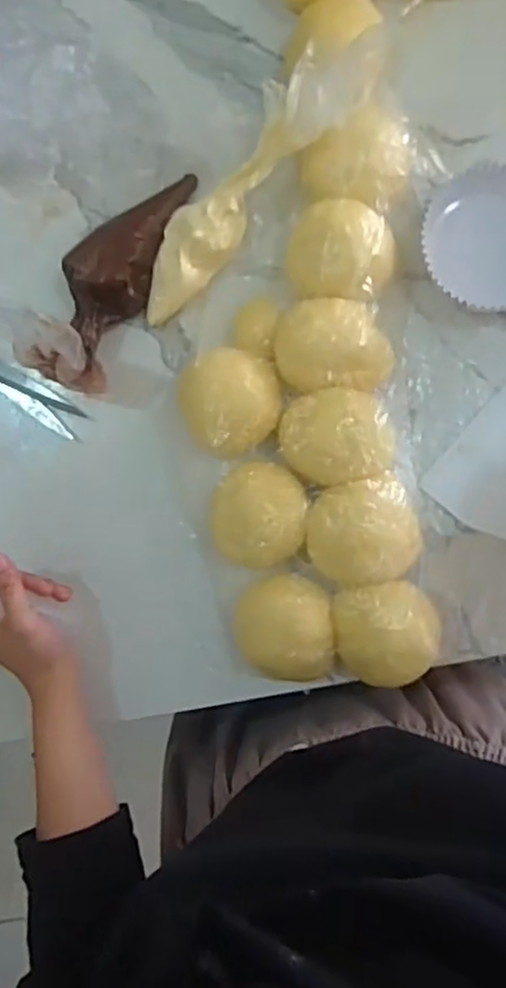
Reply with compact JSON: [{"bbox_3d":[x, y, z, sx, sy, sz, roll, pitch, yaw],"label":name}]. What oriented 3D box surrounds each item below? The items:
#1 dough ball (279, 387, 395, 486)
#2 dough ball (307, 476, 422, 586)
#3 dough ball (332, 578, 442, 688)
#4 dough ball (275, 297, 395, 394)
[{"bbox_3d":[0.059,-0.039,0.498,0.081,0.046,0.067,-4,88,6],"label":"dough ball"},{"bbox_3d":[0.080,0.027,0.498,0.076,0.045,0.072,0,88,6],"label":"dough ball"},{"bbox_3d":[0.098,0.099,0.501,0.072,0.034,0.072,0,88,6],"label":"dough ball"},{"bbox_3d":[0.058,-0.105,0.497,0.089,0.054,0.068,0,91,6],"label":"dough ball"}]

